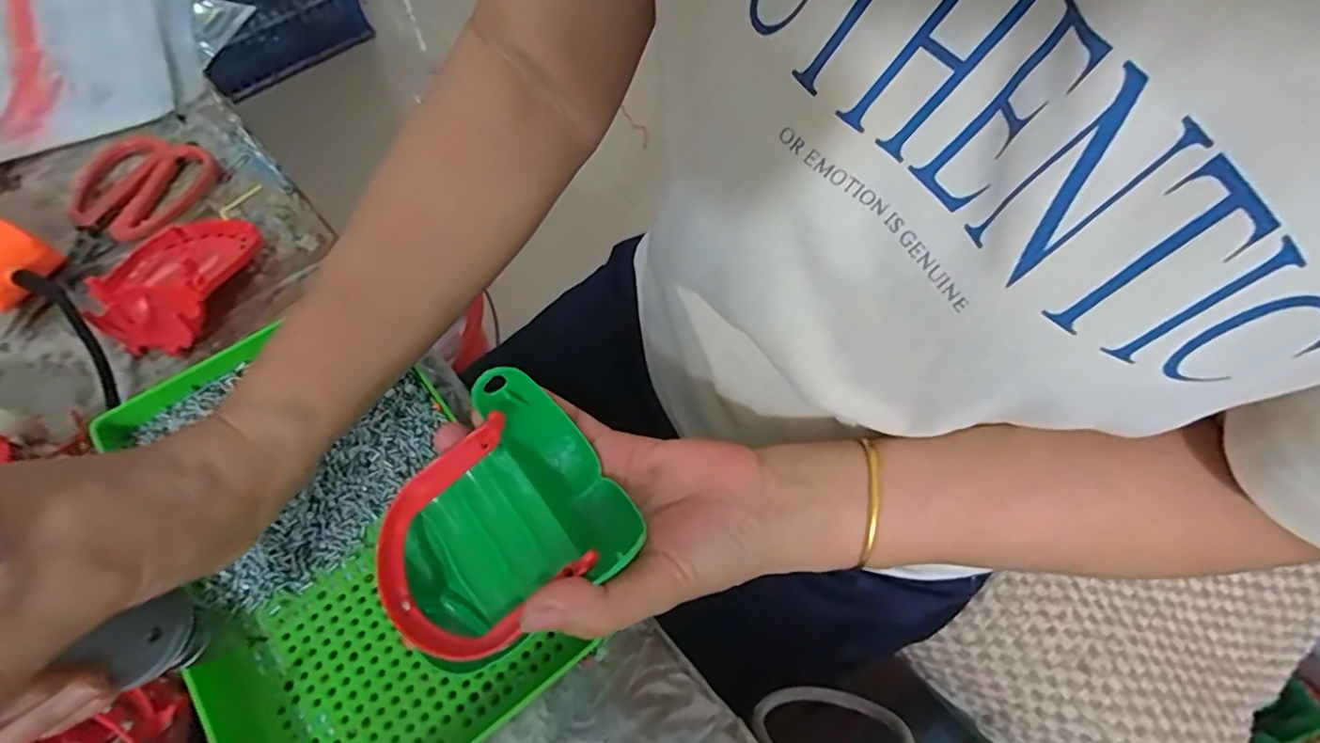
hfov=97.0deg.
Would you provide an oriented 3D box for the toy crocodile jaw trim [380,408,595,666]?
[{"bbox_3d":[-0.074,0.068,0.224,0.080,0.012,0.074,-40,72,-1],"label":"toy crocodile jaw trim"}]

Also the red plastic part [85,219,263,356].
[{"bbox_3d":[-0.301,-0.062,0.362,0.079,0.027,0.097,10,63,4],"label":"red plastic part"}]

